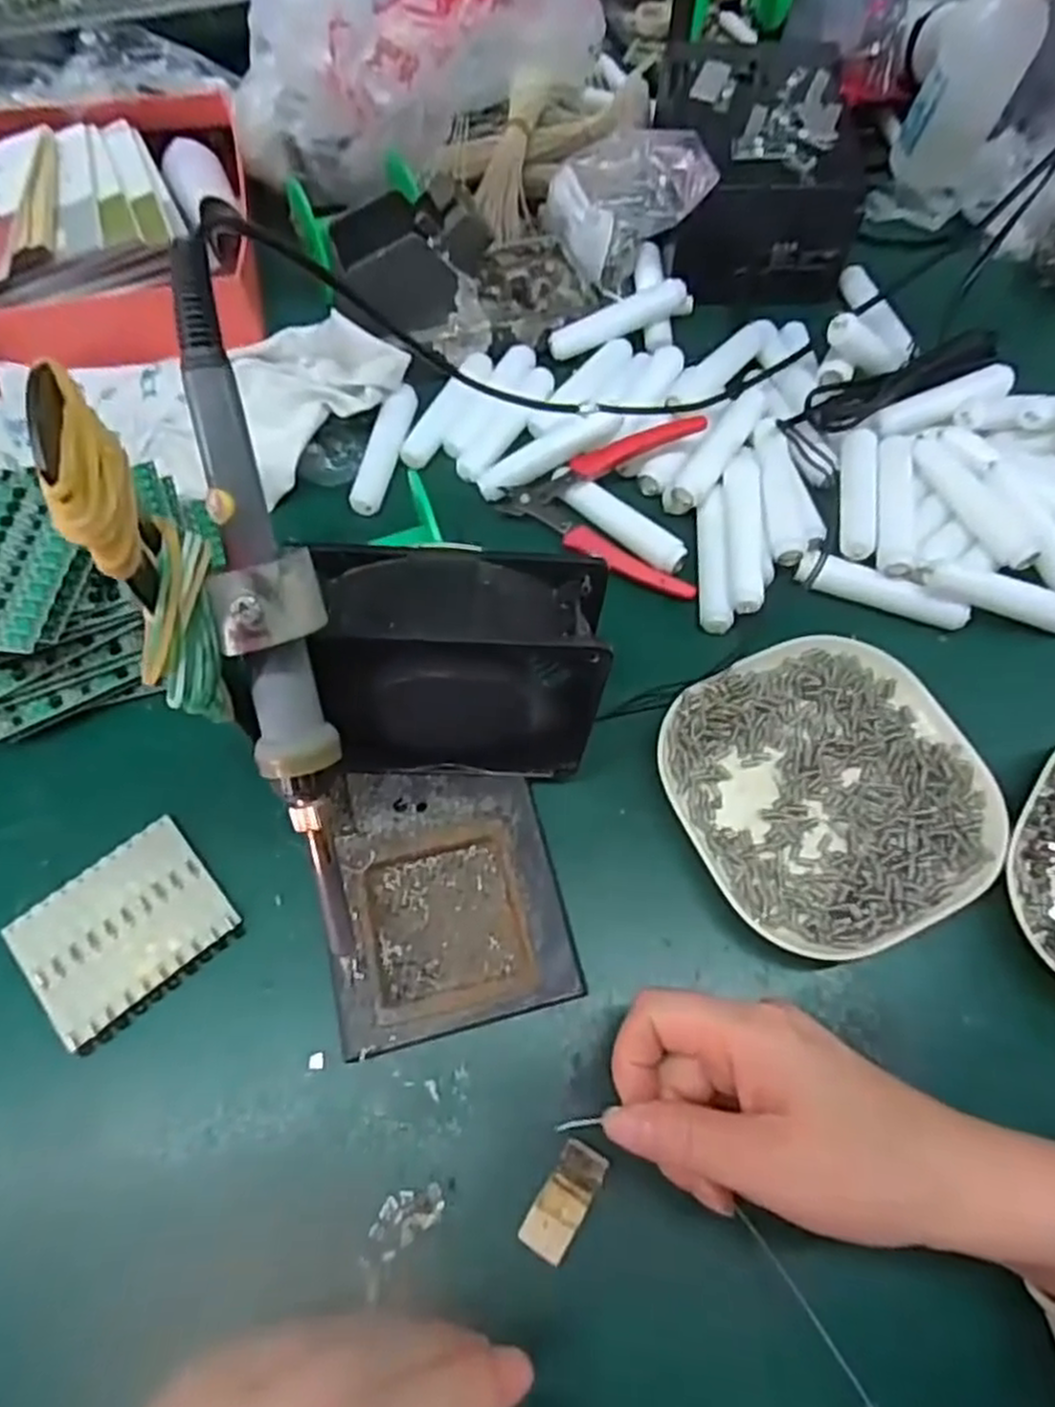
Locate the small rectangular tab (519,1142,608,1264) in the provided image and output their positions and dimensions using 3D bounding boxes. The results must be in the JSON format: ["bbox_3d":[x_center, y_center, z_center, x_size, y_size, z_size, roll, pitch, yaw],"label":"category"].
[{"bbox_3d":[0.014,0.190,0.291,0.018,0.004,0.039,33,72,11],"label":"small rectangular tab"}]

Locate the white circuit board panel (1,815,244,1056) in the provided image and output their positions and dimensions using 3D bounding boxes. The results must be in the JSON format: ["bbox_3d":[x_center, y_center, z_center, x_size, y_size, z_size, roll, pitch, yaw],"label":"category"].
[{"bbox_3d":[-0.175,0.098,0.330,0.078,0.007,0.066,-39,74,-15],"label":"white circuit board panel"}]

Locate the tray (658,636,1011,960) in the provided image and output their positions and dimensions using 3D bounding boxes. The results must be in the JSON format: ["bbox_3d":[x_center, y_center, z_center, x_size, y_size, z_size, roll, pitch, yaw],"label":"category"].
[{"bbox_3d":[0.141,0.037,0.357,0.138,0.019,0.138,-24,71,-10],"label":"tray"}]

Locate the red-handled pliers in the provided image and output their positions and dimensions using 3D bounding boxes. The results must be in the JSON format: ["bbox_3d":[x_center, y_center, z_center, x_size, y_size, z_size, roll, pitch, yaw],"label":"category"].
[{"bbox_3d":[0.041,-0.111,0.426,0.108,0.008,0.099,4,82,9],"label":"red-handled pliers"}]

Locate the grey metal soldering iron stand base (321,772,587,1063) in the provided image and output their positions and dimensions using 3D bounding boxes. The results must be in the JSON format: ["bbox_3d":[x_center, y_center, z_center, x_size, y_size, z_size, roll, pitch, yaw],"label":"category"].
[{"bbox_3d":[-0.038,0.081,0.335,0.100,0.010,0.115,-14,69,-7],"label":"grey metal soldering iron stand base"}]

